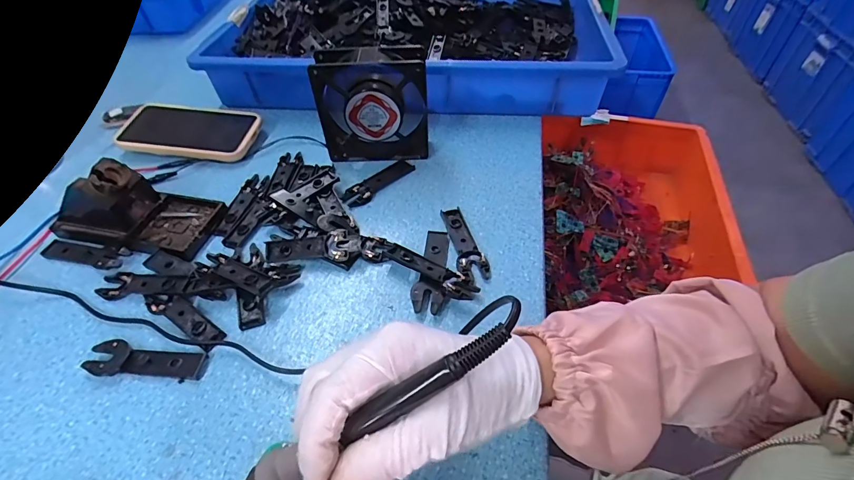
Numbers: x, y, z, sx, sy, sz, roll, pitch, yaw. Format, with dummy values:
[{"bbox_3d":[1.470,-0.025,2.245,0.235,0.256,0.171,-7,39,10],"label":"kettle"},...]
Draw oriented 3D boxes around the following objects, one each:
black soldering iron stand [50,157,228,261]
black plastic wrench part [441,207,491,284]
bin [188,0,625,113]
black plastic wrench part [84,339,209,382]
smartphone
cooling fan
[{"bbox_3d":[-0.300,-0.040,0.402,0.159,0.068,0.072,7,49,9],"label":"black soldering iron stand"},{"bbox_3d":[0.036,0.004,0.395,0.027,0.007,0.093,-12,49,-8],"label":"black plastic wrench part"},{"bbox_3d":[-0.018,-0.322,0.631,0.524,0.087,0.355,4,49,6],"label":"bin"},{"bbox_3d":[-0.223,0.097,0.323,0.091,0.009,0.027,4,49,6],"label":"black plastic wrench part"},{"bbox_3d":[-0.297,-0.142,0.513,0.162,0.013,0.086,8,56,4],"label":"smartphone"},{"bbox_3d":[-0.059,-0.151,0.460,0.117,0.119,0.040,-3,49,0],"label":"cooling fan"}]

